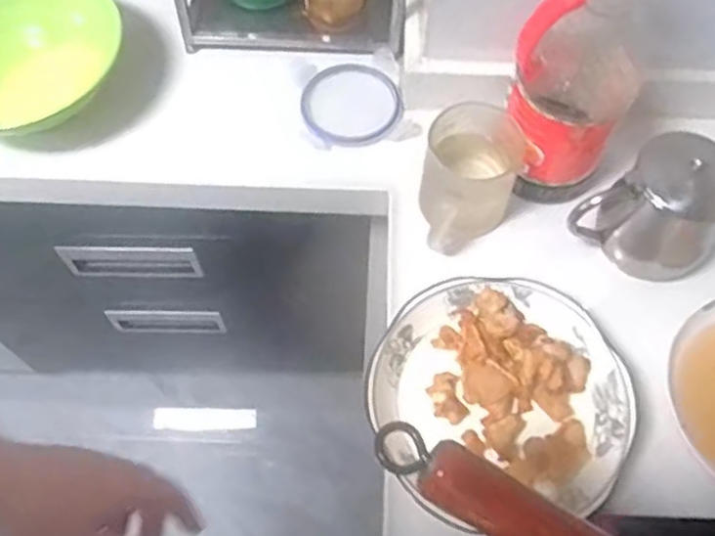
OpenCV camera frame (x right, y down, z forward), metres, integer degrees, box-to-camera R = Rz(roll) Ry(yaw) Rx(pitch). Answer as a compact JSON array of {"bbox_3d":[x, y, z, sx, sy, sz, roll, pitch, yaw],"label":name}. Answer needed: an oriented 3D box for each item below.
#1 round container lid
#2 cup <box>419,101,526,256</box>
[{"bbox_3d":[-0.006,-0.164,0.699,0.094,0.005,0.098,0,63,-1],"label":"round container lid"},{"bbox_3d":[0.093,-0.070,0.608,0.074,0.082,0.110,14,64,6],"label":"cup"}]

